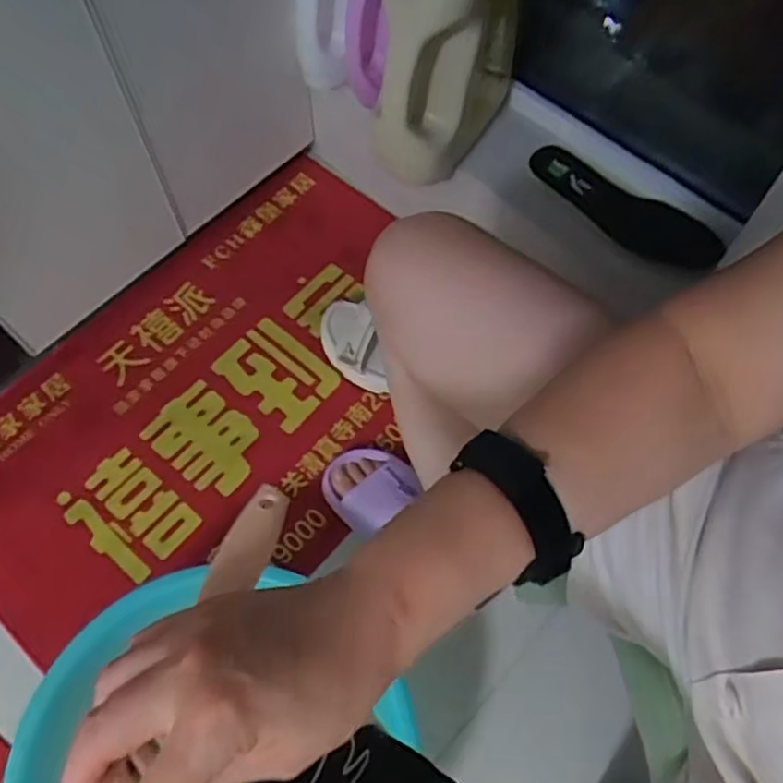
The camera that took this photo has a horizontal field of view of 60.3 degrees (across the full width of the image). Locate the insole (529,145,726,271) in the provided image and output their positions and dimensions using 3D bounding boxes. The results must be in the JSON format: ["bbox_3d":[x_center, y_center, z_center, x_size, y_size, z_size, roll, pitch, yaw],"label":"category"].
[{"bbox_3d":[0.305,-0.242,0.895,0.273,0.017,0.084,36,69,14],"label":"insole"}]

